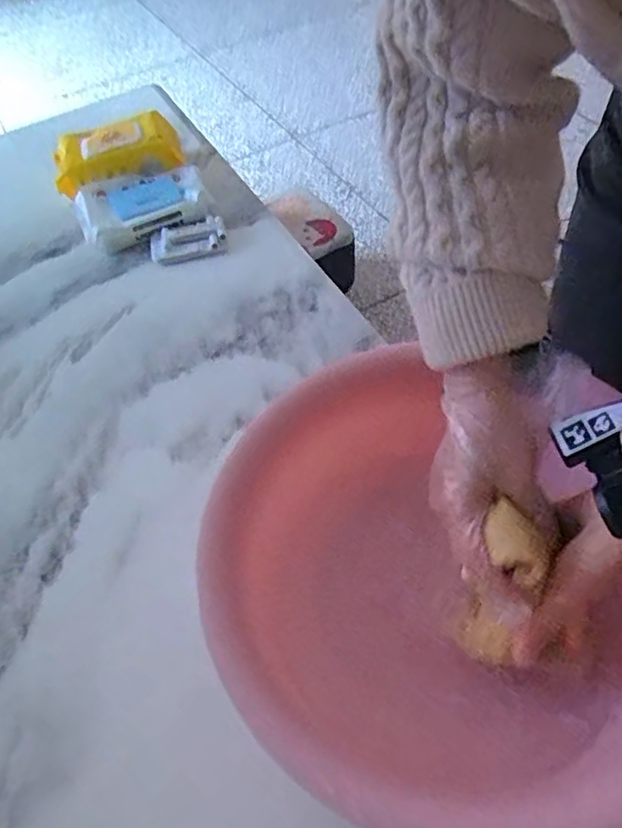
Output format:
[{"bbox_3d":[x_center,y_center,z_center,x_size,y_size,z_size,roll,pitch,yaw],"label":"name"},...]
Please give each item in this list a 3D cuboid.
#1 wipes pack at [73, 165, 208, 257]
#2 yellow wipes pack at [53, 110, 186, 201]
[{"bbox_3d":[-0.241,-0.306,0.897,0.196,0.051,0.119,-29,56,-16],"label":"wipes pack"},{"bbox_3d":[-0.302,-0.408,0.938,0.206,0.060,0.138,-32,56,-17],"label":"yellow wipes pack"}]

